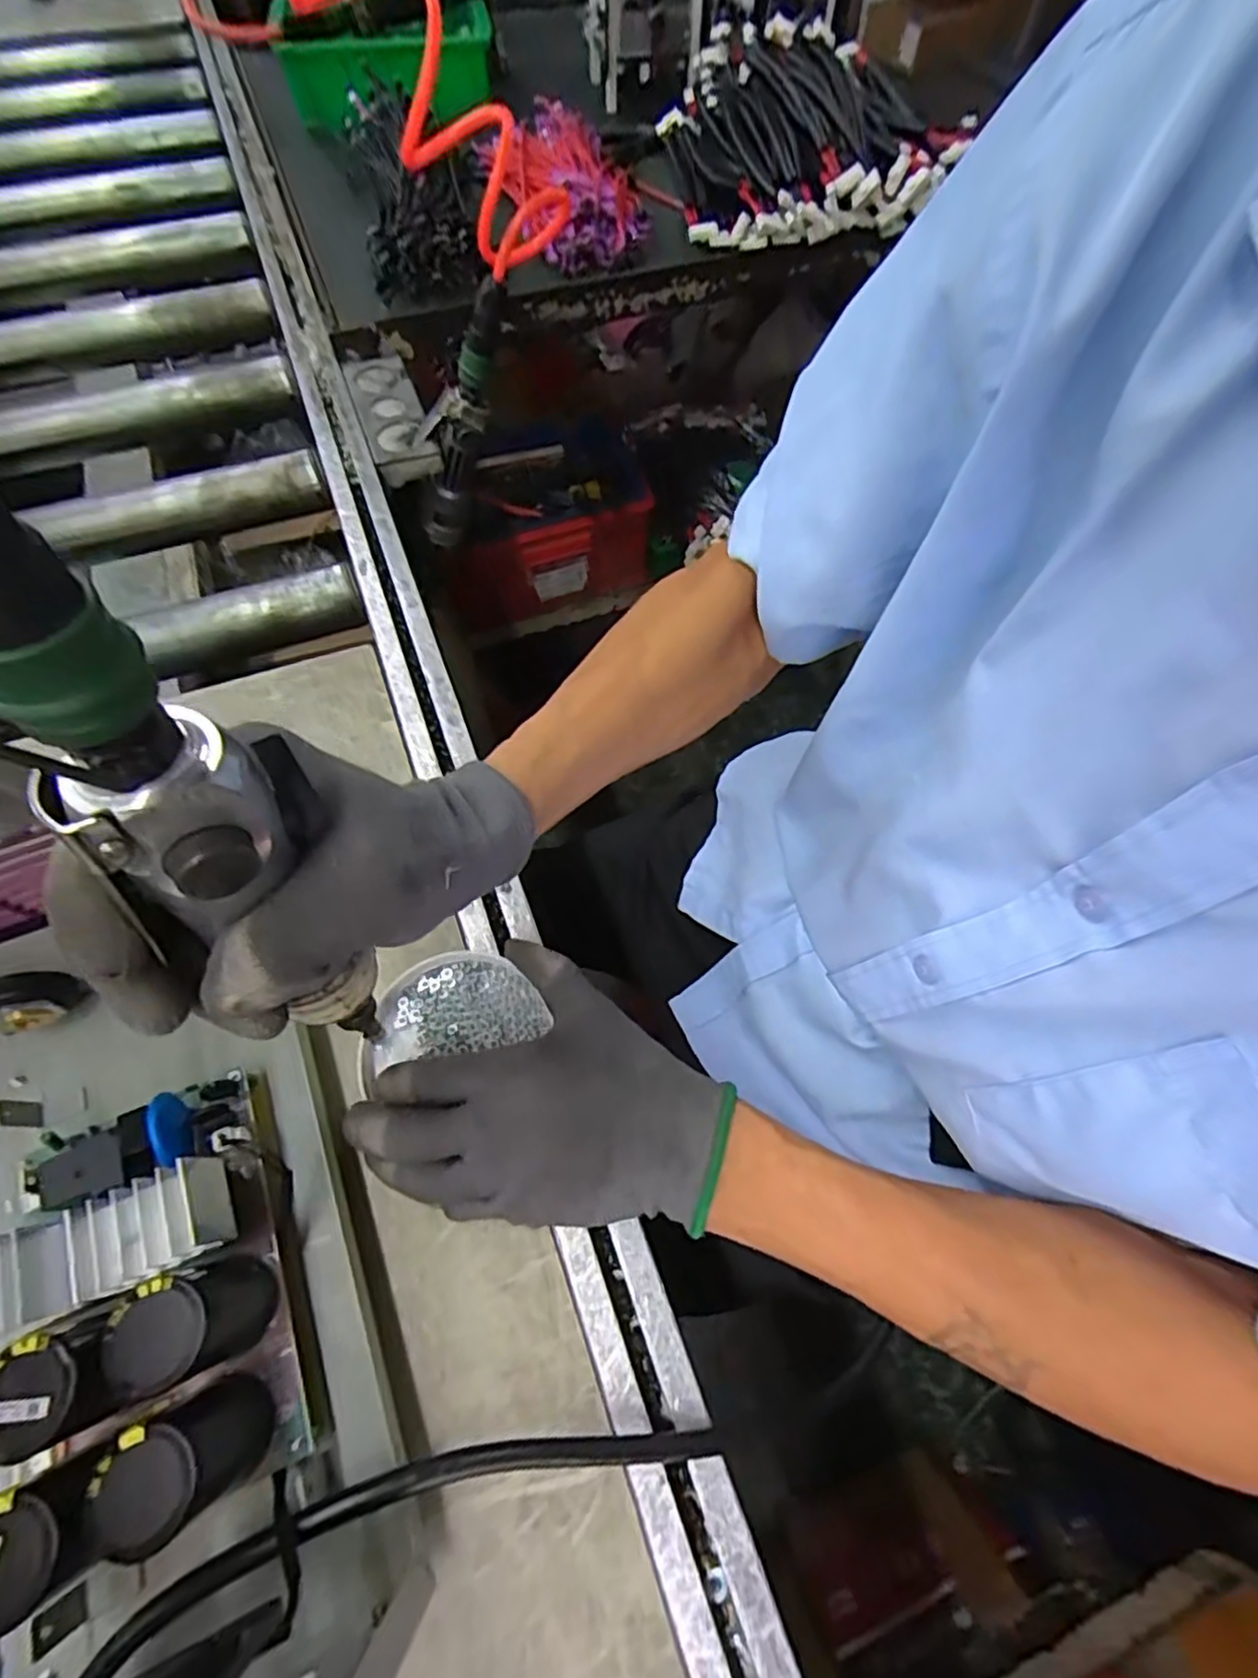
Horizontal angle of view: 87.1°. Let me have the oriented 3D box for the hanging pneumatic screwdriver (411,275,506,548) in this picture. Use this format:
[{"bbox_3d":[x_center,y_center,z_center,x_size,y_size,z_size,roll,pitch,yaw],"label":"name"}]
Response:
[{"bbox_3d":[-0.150,-0.350,0.569,0.052,0.218,0.031,-10,63,-32],"label":"hanging pneumatic screwdriver"}]

